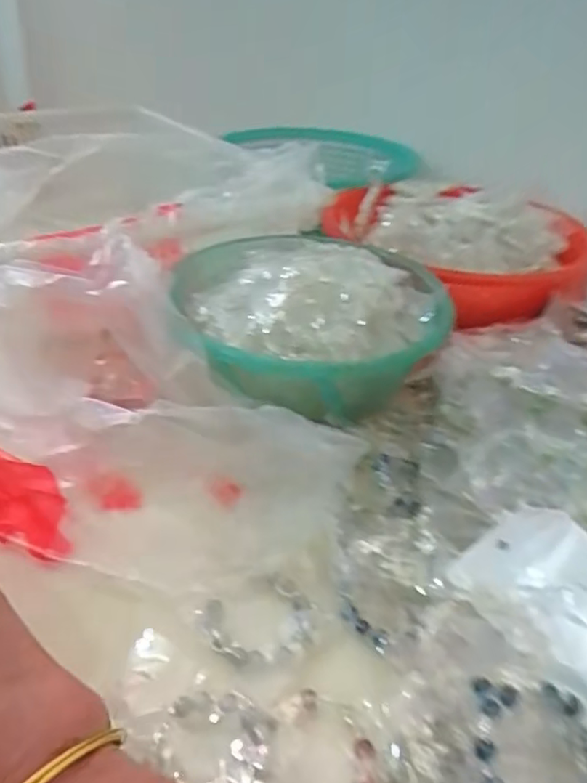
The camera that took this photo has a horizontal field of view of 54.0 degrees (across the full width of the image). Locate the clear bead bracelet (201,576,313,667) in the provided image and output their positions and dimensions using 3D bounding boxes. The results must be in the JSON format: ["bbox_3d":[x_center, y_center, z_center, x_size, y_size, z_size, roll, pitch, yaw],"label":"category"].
[{"bbox_3d":[-0.019,0.131,0.331,0.059,0.009,0.048,-14,39,-26],"label":"clear bead bracelet"}]

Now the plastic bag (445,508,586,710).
[{"bbox_3d":[0.148,0.116,0.298,0.075,0.018,0.124,-36,47,-8],"label":"plastic bag"}]

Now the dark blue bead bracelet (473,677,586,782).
[{"bbox_3d":[0.112,0.165,0.260,0.057,0.010,0.059,6,60,-1],"label":"dark blue bead bracelet"}]

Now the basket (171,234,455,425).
[{"bbox_3d":[0.011,-0.071,0.477,0.213,0.076,0.223,3,35,-4],"label":"basket"}]

